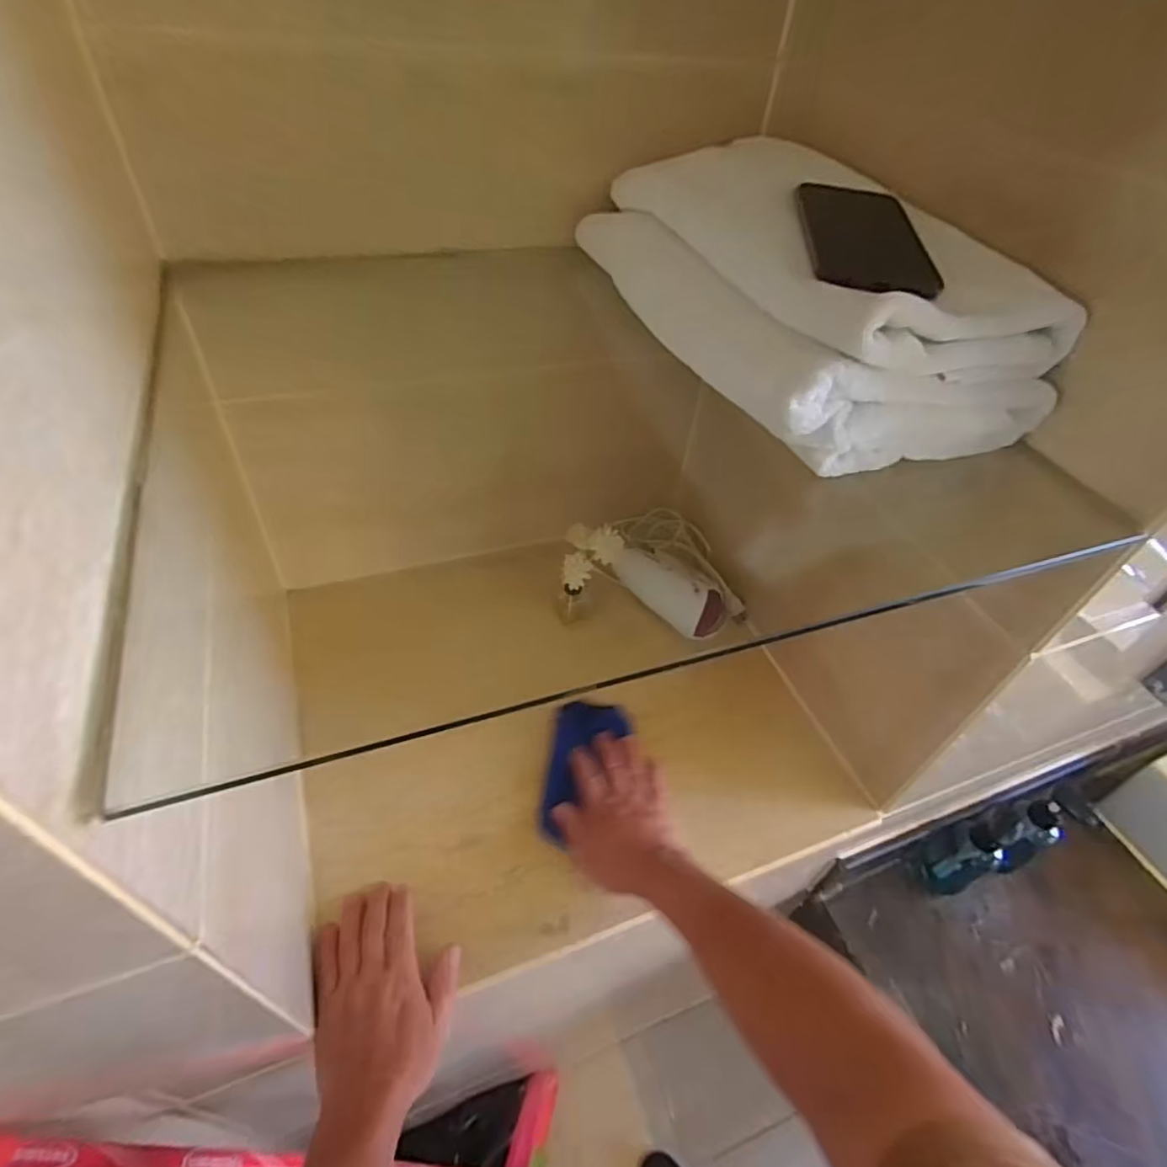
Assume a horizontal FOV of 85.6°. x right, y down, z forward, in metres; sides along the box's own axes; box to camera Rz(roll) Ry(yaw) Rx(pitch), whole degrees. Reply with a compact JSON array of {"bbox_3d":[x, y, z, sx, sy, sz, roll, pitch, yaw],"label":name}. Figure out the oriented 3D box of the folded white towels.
[{"bbox_3d":[0.163,-0.252,0.511,0.219,0.099,0.383,-11,49,-17],"label":"folded white towels"}]

